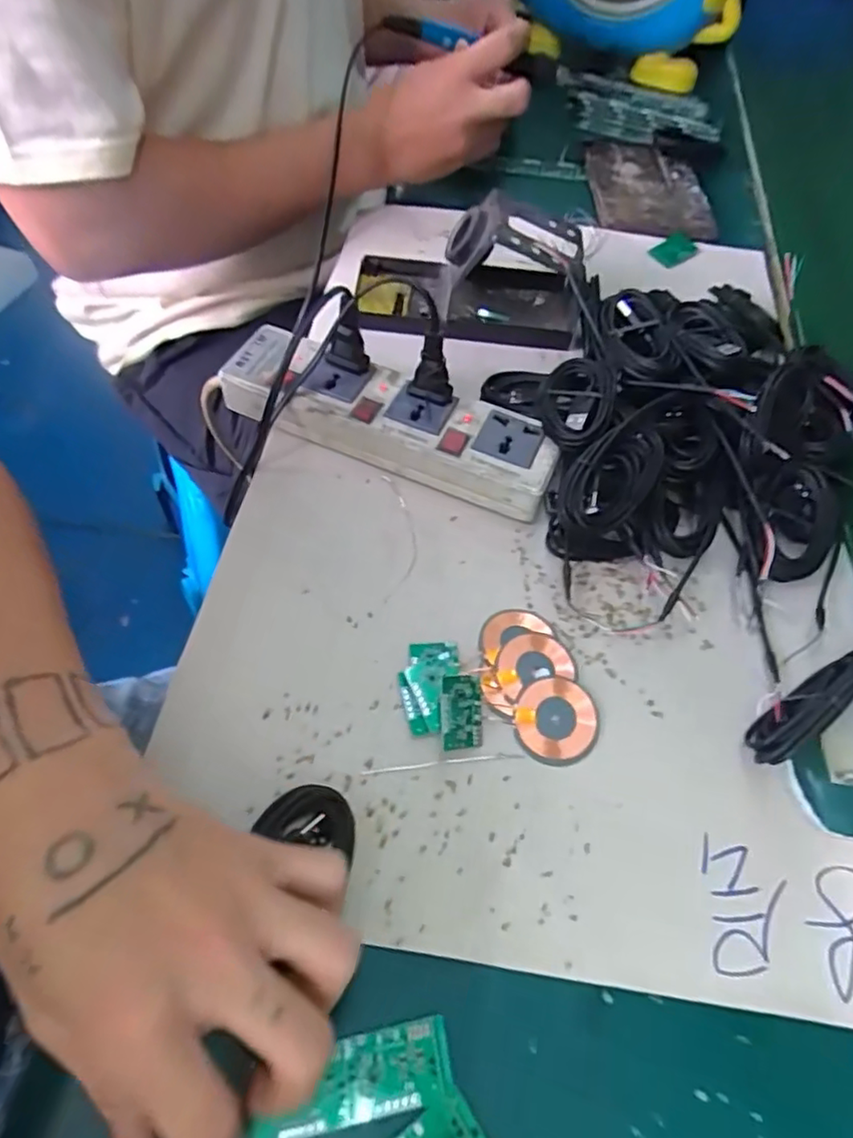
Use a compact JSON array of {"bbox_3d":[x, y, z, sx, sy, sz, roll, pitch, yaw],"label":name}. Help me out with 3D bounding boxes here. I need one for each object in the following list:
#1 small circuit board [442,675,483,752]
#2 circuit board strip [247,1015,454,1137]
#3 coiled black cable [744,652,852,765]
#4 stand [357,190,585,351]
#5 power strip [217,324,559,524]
[{"bbox_3d":[0.017,0.067,0.290,0.024,0.004,0.034,4,82,-36],"label":"small circuit board"},{"bbox_3d":[-0.027,0.187,0.225,0.072,0.004,0.026,-7,58,-9],"label":"circuit board strip"},{"bbox_3d":[0.180,0.065,0.290,0.070,0.042,0.015,-32,65,-22],"label":"coiled black cable"},{"bbox_3d":[0.034,-0.217,0.439,0.162,0.079,0.078,7,57,0],"label":"stand"},{"bbox_3d":[-0.024,-0.091,0.383,0.207,0.037,0.053,22,59,10],"label":"power strip"}]

